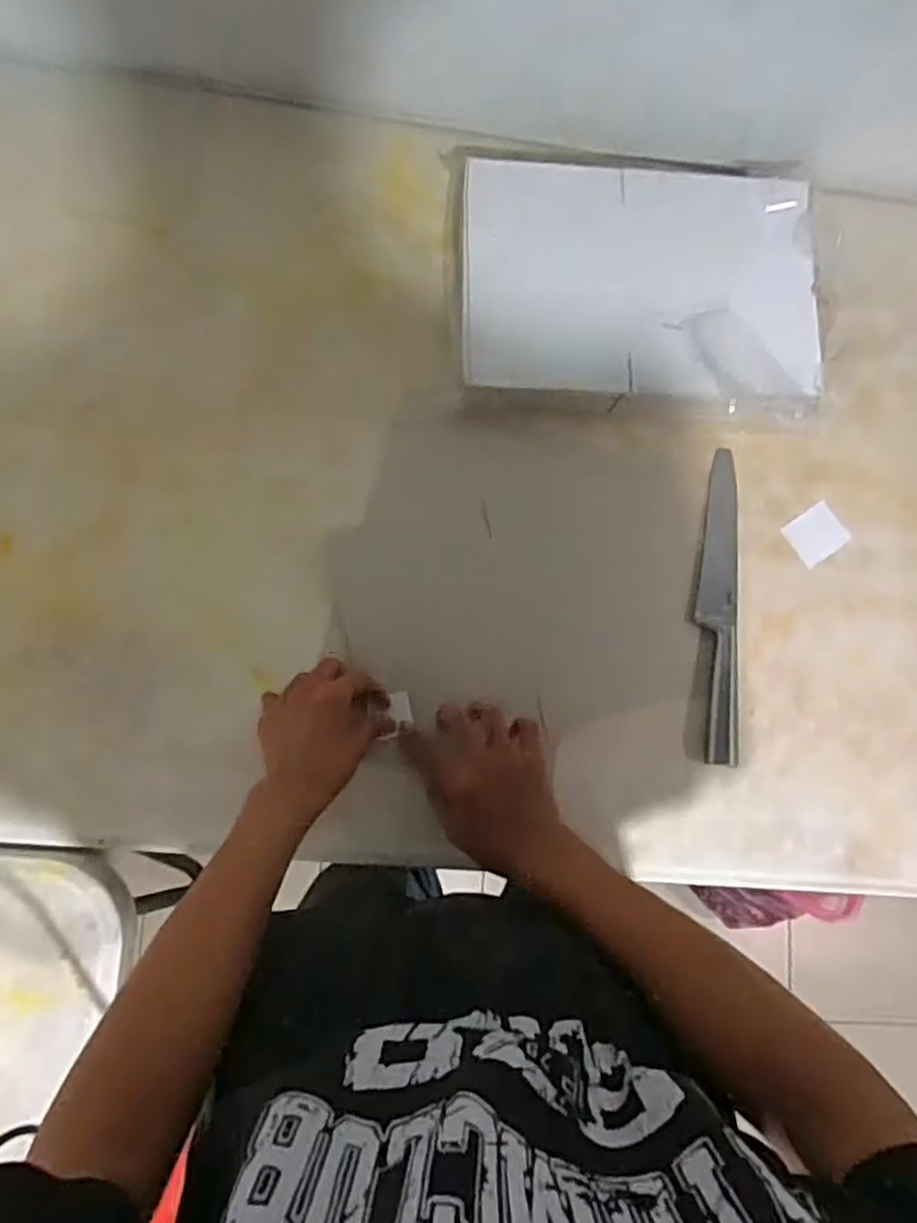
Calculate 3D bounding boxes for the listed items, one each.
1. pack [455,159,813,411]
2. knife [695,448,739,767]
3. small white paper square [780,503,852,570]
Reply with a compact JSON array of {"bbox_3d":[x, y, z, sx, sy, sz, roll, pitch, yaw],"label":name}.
[{"bbox_3d":[0.184,-0.322,0.719,0.364,0.053,0.233,4,80,-6],"label":"pack"},{"bbox_3d":[0.258,-0.011,0.712,0.041,0.016,0.314,6,80,-6],"label":"knife"},{"bbox_3d":[0.370,-0.081,0.752,0.061,0.009,0.052,-32,88,-9],"label":"small white paper square"}]

